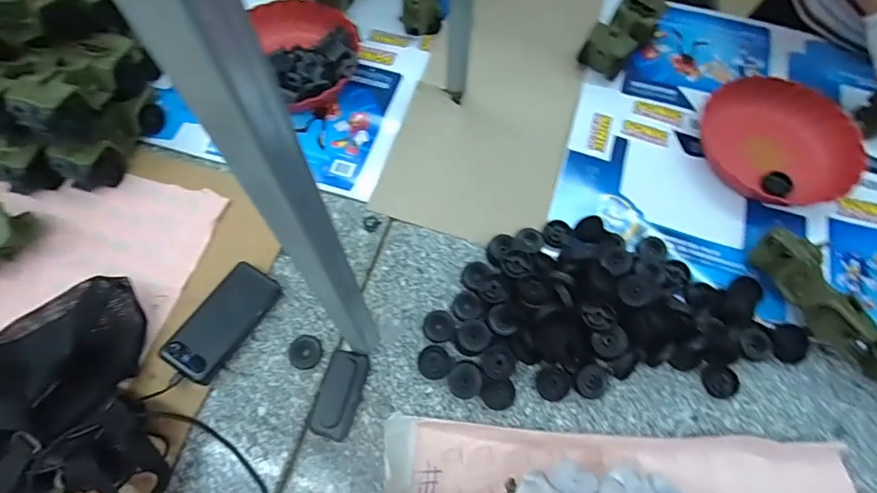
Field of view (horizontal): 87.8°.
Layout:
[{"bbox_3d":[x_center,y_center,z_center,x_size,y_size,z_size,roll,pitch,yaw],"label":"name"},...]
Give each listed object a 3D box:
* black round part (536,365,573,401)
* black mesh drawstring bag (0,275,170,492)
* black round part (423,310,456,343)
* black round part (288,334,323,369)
[{"bbox_3d":[0.147,0.175,0.584,0.040,0.015,0.040,1,64,-2],"label":"black round part"},{"bbox_3d":[-0.437,0.180,0.519,0.192,0.103,0.253,-22,67,-13],"label":"black mesh drawstring bag"},{"bbox_3d":[0.001,0.109,0.624,0.042,0.005,0.043,1,64,-2],"label":"black round part"},{"bbox_3d":[-0.173,0.137,0.596,0.041,0.018,0.040,1,64,-2],"label":"black round part"}]

